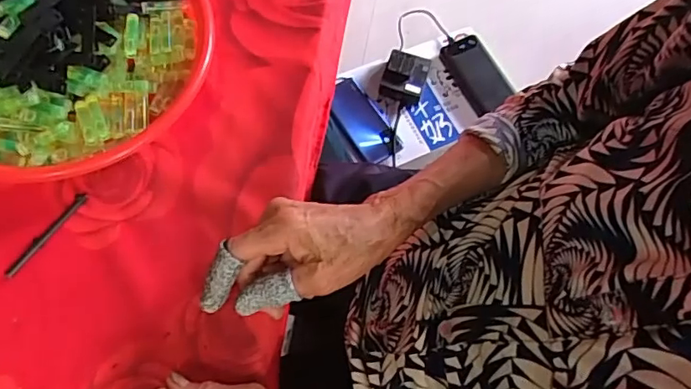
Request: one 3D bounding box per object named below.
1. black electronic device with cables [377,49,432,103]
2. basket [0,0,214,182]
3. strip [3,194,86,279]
[{"bbox_3d":[0.100,-0.198,0.918,0.070,0.031,0.086,16,69,7],"label":"black electronic device with cables"},{"bbox_3d":[-0.237,-0.121,0.445,0.234,0.060,0.230,0,68,1],"label":"basket"},{"bbox_3d":[-0.228,0.030,0.417,0.009,0.004,0.077,35,73,14],"label":"strip"}]

